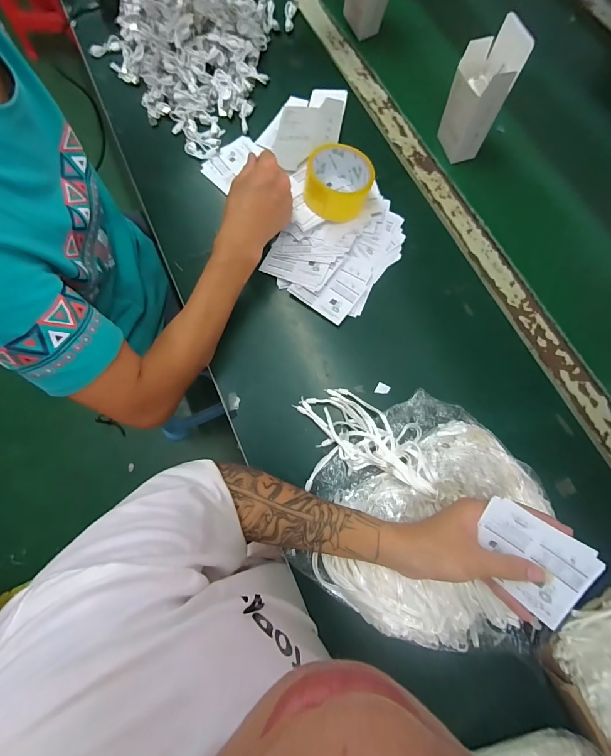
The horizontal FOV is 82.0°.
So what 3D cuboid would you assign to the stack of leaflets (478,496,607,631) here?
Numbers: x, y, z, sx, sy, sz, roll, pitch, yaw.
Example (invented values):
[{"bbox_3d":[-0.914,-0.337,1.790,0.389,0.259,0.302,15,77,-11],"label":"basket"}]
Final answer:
[{"bbox_3d":[0.203,0.165,0.322,0.092,0.011,0.074,31,96,24],"label":"stack of leaflets"}]

